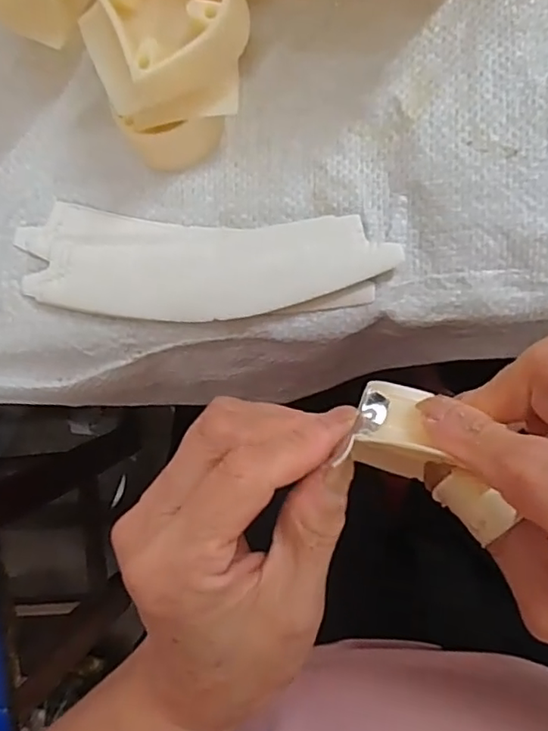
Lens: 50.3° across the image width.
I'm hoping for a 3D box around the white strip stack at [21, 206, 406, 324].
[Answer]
[{"bbox_3d":[-0.034,-0.044,0.260,0.166,0.010,0.047,5,90,10],"label":"white strip stack"}]

